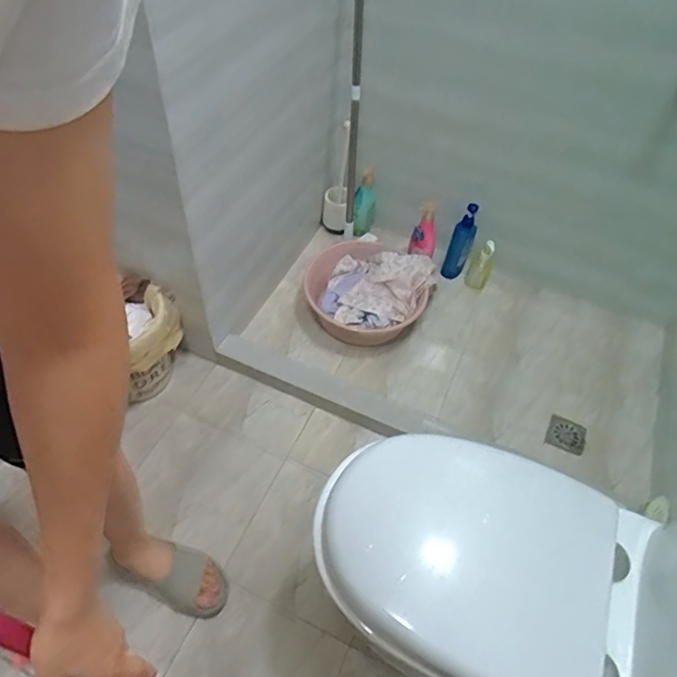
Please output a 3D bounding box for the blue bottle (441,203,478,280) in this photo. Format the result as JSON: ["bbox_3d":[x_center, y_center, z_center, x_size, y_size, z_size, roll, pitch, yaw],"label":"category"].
[{"bbox_3d":[0.381,-0.289,1.658,0.069,0.292,0.064,16,53,7],"label":"blue bottle"}]

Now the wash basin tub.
[{"bbox_3d":[0.075,-0.164,1.573,0.355,0.164,0.370,2,53,-3],"label":"wash basin tub"}]

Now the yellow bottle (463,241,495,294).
[{"bbox_3d":[0.449,-0.225,1.666,0.069,0.169,0.063,21,54,11],"label":"yellow bottle"}]

